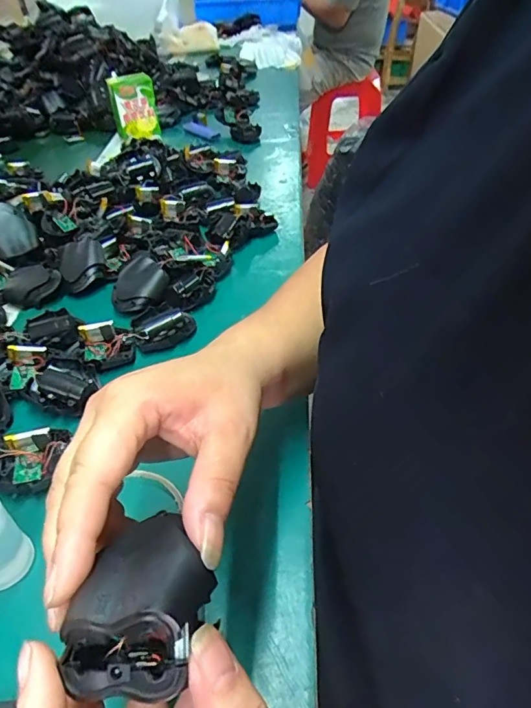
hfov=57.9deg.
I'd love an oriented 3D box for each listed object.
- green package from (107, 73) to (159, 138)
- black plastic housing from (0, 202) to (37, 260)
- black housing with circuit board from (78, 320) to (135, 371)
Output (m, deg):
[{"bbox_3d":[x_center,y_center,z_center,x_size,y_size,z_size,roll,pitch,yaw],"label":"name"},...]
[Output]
[{"bbox_3d":[-0.216,-0.410,0.799,0.070,0.093,0.043,-20,46,-16],"label":"green package"},{"bbox_3d":[-0.291,-0.140,0.545,0.047,0.060,0.018,-30,13,-30],"label":"black plastic housing"},{"bbox_3d":[-0.147,-0.010,0.447,0.043,0.022,0.045,-23,46,-17],"label":"black housing with circuit board"}]

